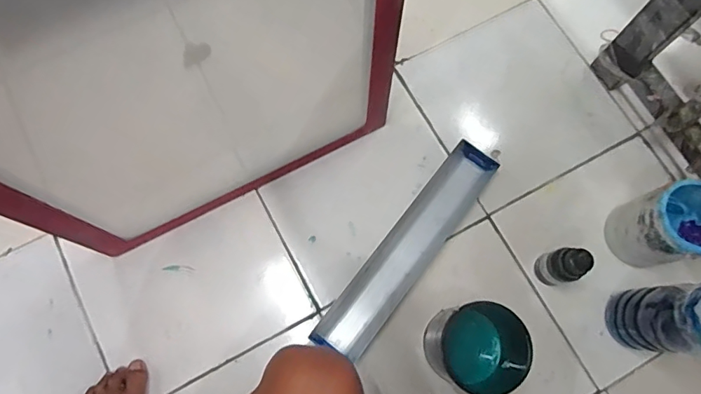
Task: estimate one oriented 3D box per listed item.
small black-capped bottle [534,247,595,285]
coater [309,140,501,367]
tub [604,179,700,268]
[{"bbox_3d":[0.302,0.101,0.674,0.041,0.100,0.043,3,76,1],"label":"small black-capped bottle"},{"bbox_3d":[0.089,0.076,0.716,0.079,0.026,0.373,36,78,8],"label":"coater"},{"bbox_3d":[0.446,0.042,0.669,0.105,0.140,0.096,0,76,0],"label":"tub"}]

